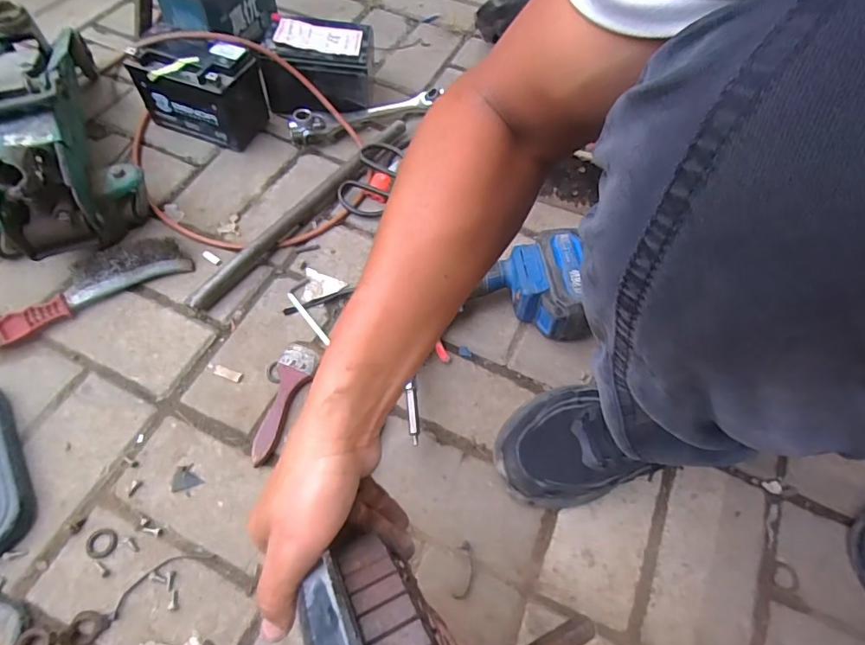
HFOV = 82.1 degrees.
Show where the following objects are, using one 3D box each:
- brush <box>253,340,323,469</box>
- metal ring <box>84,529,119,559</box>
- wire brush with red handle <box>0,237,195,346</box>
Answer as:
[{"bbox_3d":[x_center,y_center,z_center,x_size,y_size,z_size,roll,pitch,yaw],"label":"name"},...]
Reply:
[{"bbox_3d":[-0.159,0.081,0.518,0.039,0.019,0.132,18,60,7],"label":"brush"},{"bbox_3d":[-0.300,0.200,0.450,0.026,0.004,0.025,2,60,-3],"label":"metal ring"},{"bbox_3d":[-0.397,-0.039,0.563,0.223,0.037,0.046,-28,65,-18],"label":"wire brush with red handle"}]

